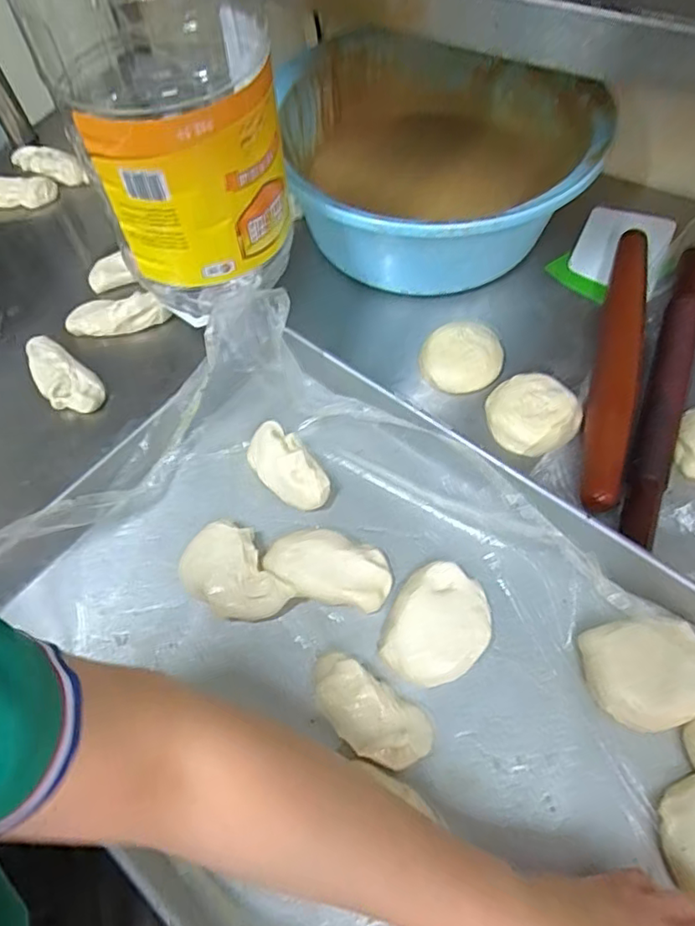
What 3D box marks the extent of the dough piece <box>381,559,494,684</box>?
[{"bbox_3d":[0.072,0.129,0.463,0.076,0.034,0.100,26,65,16],"label":"dough piece"}]

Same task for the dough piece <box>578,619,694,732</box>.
[{"bbox_3d":[0.228,0.158,0.437,0.087,0.024,0.074,-7,61,-1],"label":"dough piece"}]

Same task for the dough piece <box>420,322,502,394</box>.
[{"bbox_3d":[0.118,-0.109,0.591,0.075,0.024,0.078,-1,61,2],"label":"dough piece"}]

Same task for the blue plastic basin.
[{"bbox_3d":[0.097,-0.321,0.643,0.298,0.140,0.327,-1,61,2],"label":"blue plastic basin"}]

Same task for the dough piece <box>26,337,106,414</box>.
[{"bbox_3d":[-0.293,-0.088,0.601,0.050,0.029,0.107,-38,66,-17],"label":"dough piece"}]

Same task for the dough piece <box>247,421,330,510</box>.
[{"bbox_3d":[-0.057,0.004,0.531,0.047,0.041,0.091,-32,64,-14],"label":"dough piece"}]

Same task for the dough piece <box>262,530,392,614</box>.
[{"bbox_3d":[-0.017,0.087,0.487,0.106,0.036,0.061,8,62,7],"label":"dough piece"}]

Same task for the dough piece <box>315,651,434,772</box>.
[{"bbox_3d":[0.015,0.186,0.429,0.095,0.026,0.049,29,66,18],"label":"dough piece"}]

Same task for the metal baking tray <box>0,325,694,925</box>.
[{"bbox_3d":[0.029,0.163,0.431,0.579,0.071,0.391,36,68,20],"label":"metal baking tray"}]

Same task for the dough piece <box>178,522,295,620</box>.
[{"bbox_3d":[-0.096,0.096,0.488,0.098,0.040,0.068,40,70,22],"label":"dough piece"}]

